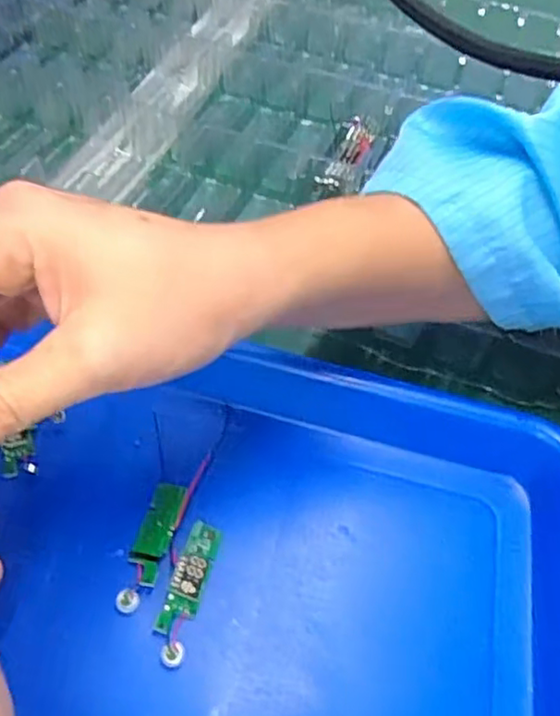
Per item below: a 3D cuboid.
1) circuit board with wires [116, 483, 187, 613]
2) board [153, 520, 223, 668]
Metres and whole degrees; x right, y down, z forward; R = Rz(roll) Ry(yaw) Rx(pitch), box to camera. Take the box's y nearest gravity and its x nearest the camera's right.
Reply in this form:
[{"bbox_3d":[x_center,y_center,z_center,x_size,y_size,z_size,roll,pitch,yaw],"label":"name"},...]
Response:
[{"bbox_3d":[-0.049,0.070,0.242,0.012,0.005,0.052,13,49,6],"label":"circuit board with wires"},{"bbox_3d":[-0.035,0.084,0.234,0.015,0.007,0.051,13,49,6],"label":"board"}]

